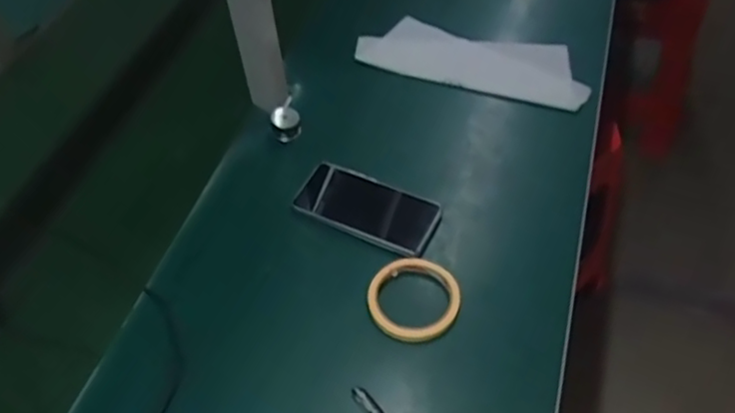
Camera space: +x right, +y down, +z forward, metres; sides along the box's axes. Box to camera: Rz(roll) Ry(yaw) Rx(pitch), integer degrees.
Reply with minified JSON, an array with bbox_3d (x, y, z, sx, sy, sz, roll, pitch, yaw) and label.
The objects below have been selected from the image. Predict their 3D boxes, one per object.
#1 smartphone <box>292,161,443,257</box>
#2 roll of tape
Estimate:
[{"bbox_3d":[0.001,-0.003,0.764,0.162,0.016,0.087,21,53,19],"label":"smartphone"},{"bbox_3d":[0.048,0.096,0.689,0.096,0.019,0.093,-1,52,1],"label":"roll of tape"}]

